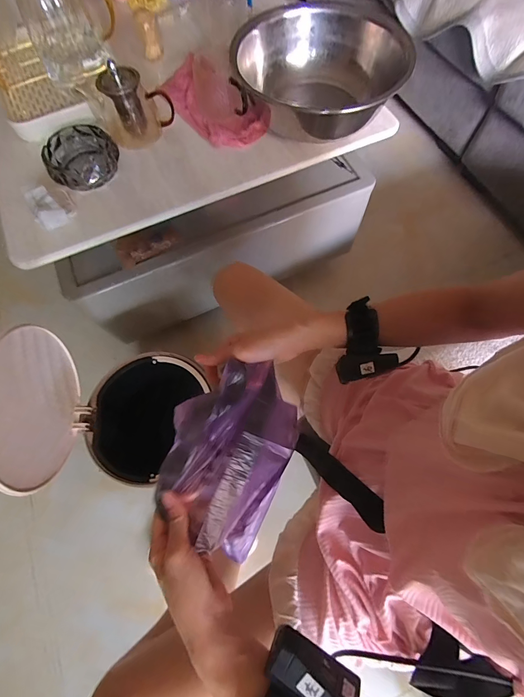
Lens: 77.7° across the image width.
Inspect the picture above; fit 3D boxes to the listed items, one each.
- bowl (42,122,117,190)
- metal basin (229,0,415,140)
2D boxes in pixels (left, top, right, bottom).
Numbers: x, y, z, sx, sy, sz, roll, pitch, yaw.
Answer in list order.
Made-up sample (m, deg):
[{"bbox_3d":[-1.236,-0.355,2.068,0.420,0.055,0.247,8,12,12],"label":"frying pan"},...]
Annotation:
[{"bbox_3d":[-0.325,-0.343,0.591,0.118,0.049,0.120,-1,69,2],"label":"bowl"},{"bbox_3d":[0.107,-0.501,0.624,0.298,0.128,0.318,13,70,7],"label":"metal basin"}]

